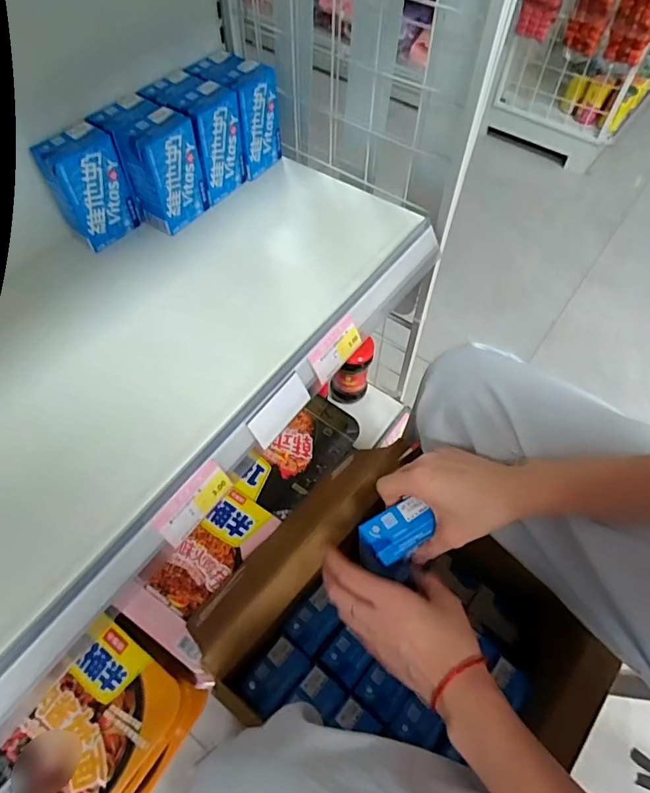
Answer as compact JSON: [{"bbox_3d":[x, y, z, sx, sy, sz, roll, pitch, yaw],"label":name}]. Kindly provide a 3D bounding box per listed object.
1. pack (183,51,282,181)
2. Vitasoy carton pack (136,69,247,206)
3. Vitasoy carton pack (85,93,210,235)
[{"bbox_3d":[-0.106,-0.341,0.590,0.094,0.106,0.078,35,63,18],"label":"pack"},{"bbox_3d":[-0.142,-0.294,0.561,0.077,0.100,0.070,34,63,18],"label":"Vitasoy carton pack"},{"bbox_3d":[-0.183,-0.250,0.530,0.078,0.105,0.072,34,63,18],"label":"Vitasoy carton pack"}]

